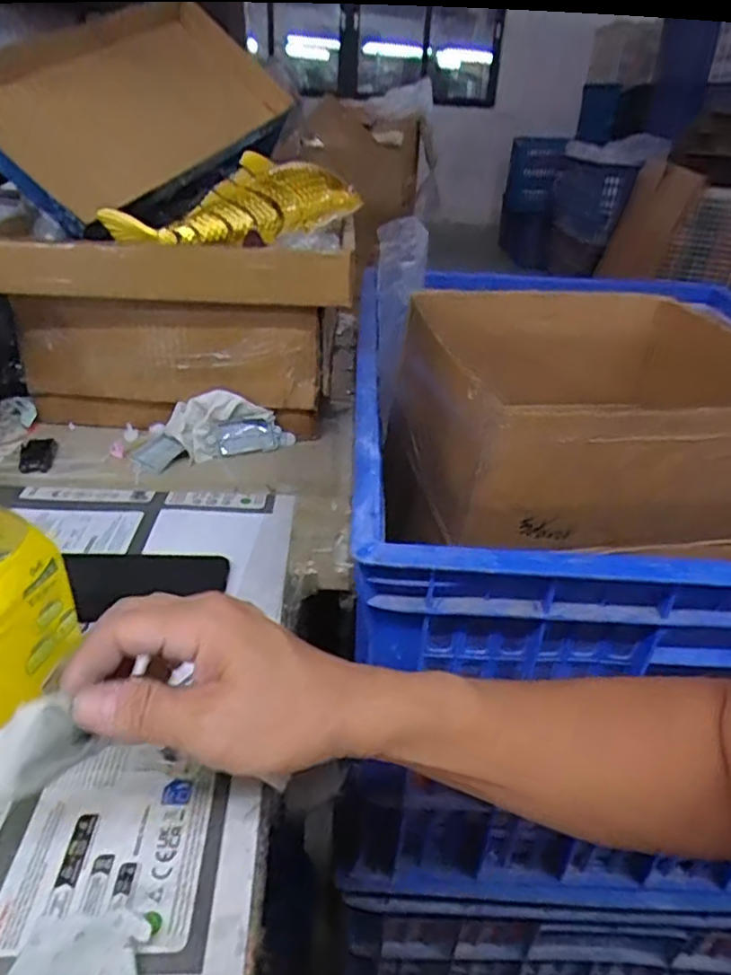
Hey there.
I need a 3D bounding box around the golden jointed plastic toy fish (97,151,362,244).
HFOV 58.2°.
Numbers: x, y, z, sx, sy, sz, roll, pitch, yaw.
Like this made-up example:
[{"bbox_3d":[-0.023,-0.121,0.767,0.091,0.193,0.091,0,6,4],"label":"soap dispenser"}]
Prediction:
[{"bbox_3d":[-0.119,-0.291,0.665,0.272,0.071,0.059,-14,35,-27],"label":"golden jointed plastic toy fish"}]

